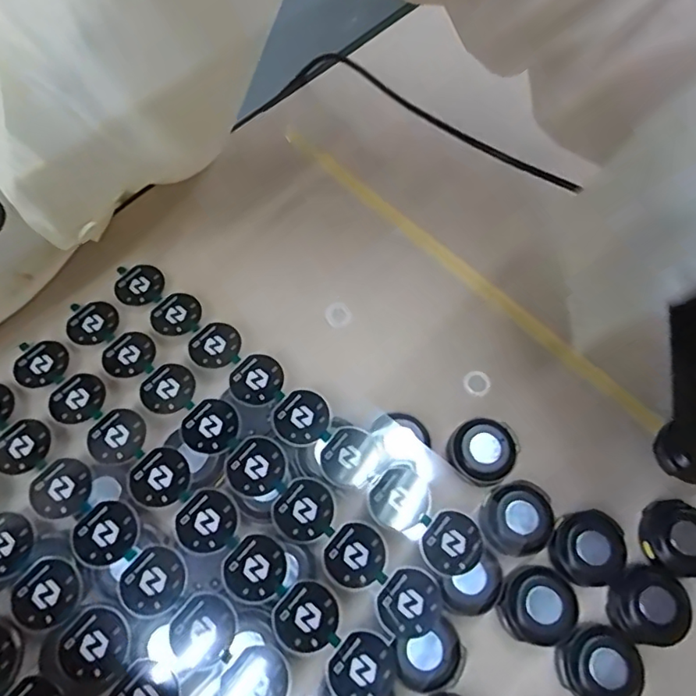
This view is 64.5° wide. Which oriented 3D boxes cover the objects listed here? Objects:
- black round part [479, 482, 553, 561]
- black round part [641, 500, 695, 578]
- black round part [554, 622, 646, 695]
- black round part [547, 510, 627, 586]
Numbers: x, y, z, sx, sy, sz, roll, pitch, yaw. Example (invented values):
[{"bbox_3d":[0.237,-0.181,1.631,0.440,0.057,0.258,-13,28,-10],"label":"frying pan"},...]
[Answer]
[{"bbox_3d":[0.072,0.073,0.234,0.032,0.008,0.029,-16,68,-10],"label":"black round part"},{"bbox_3d":[0.141,0.080,0.233,0.029,0.008,0.030,1,66,-2],"label":"black round part"},{"bbox_3d":[0.099,0.125,0.215,0.029,0.009,0.030,-30,71,-15],"label":"black round part"},{"bbox_3d":[0.102,0.084,0.230,0.029,0.009,0.029,1,66,-2],"label":"black round part"}]

